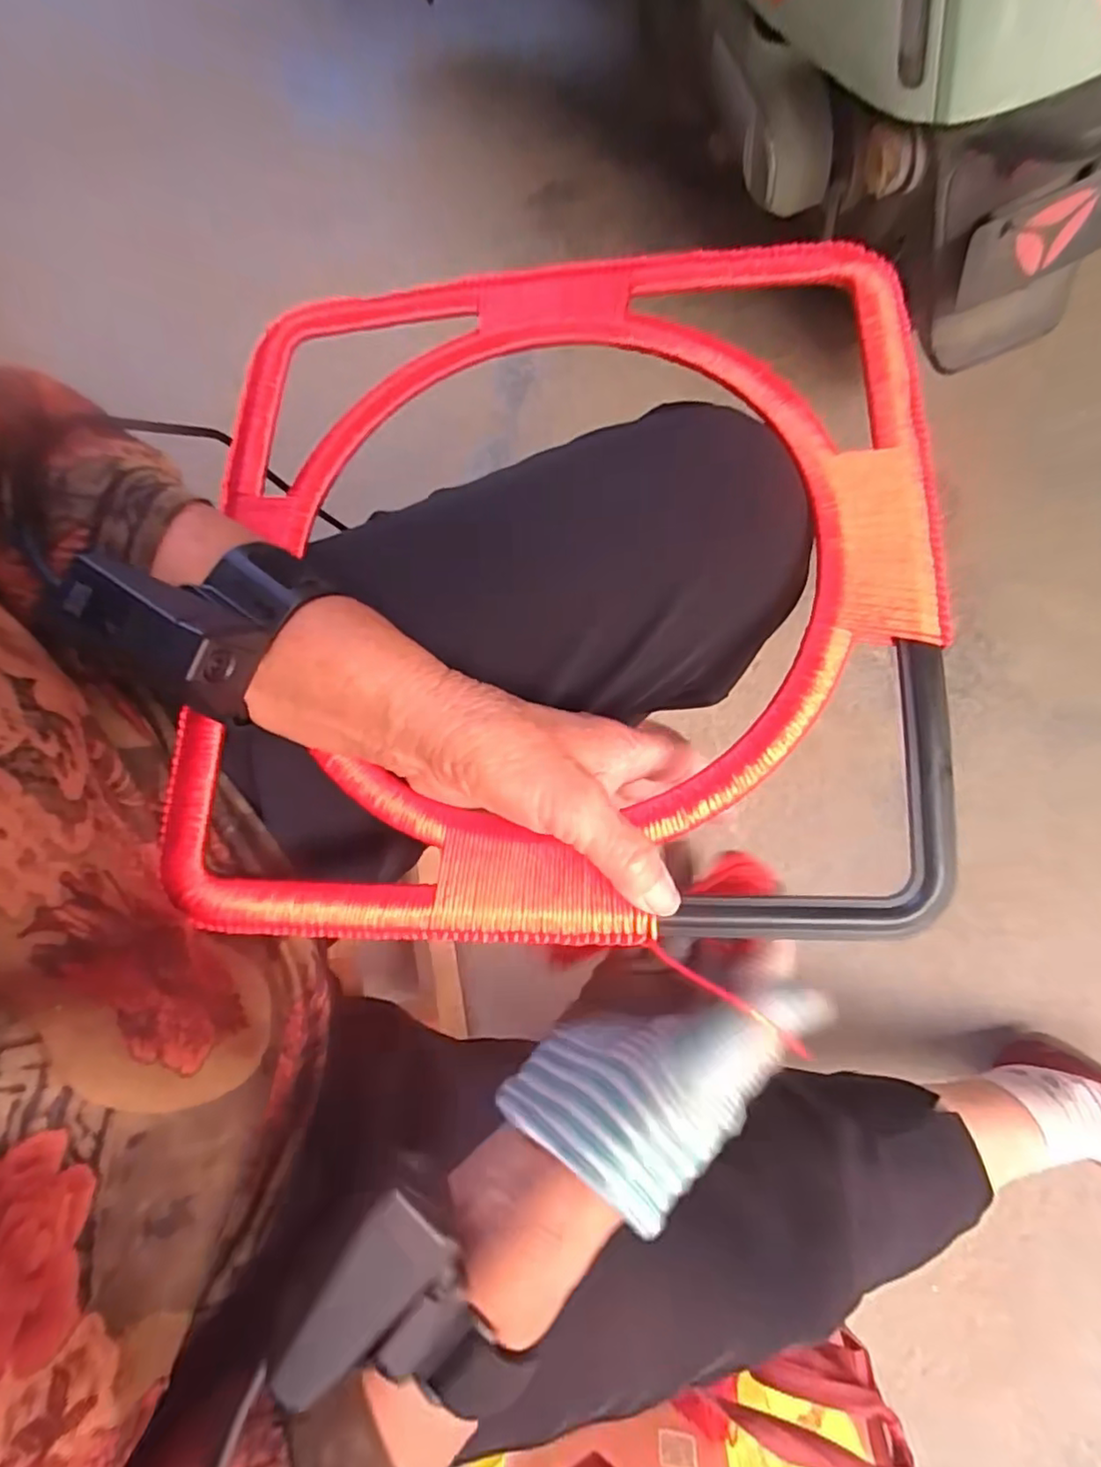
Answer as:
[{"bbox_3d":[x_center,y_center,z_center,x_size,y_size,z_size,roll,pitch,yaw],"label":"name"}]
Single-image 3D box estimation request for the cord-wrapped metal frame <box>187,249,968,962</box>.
[{"bbox_3d":[-0.001,-0.076,0.291,0.328,0.019,0.334,0,78,8],"label":"cord-wrapped metal frame"}]

